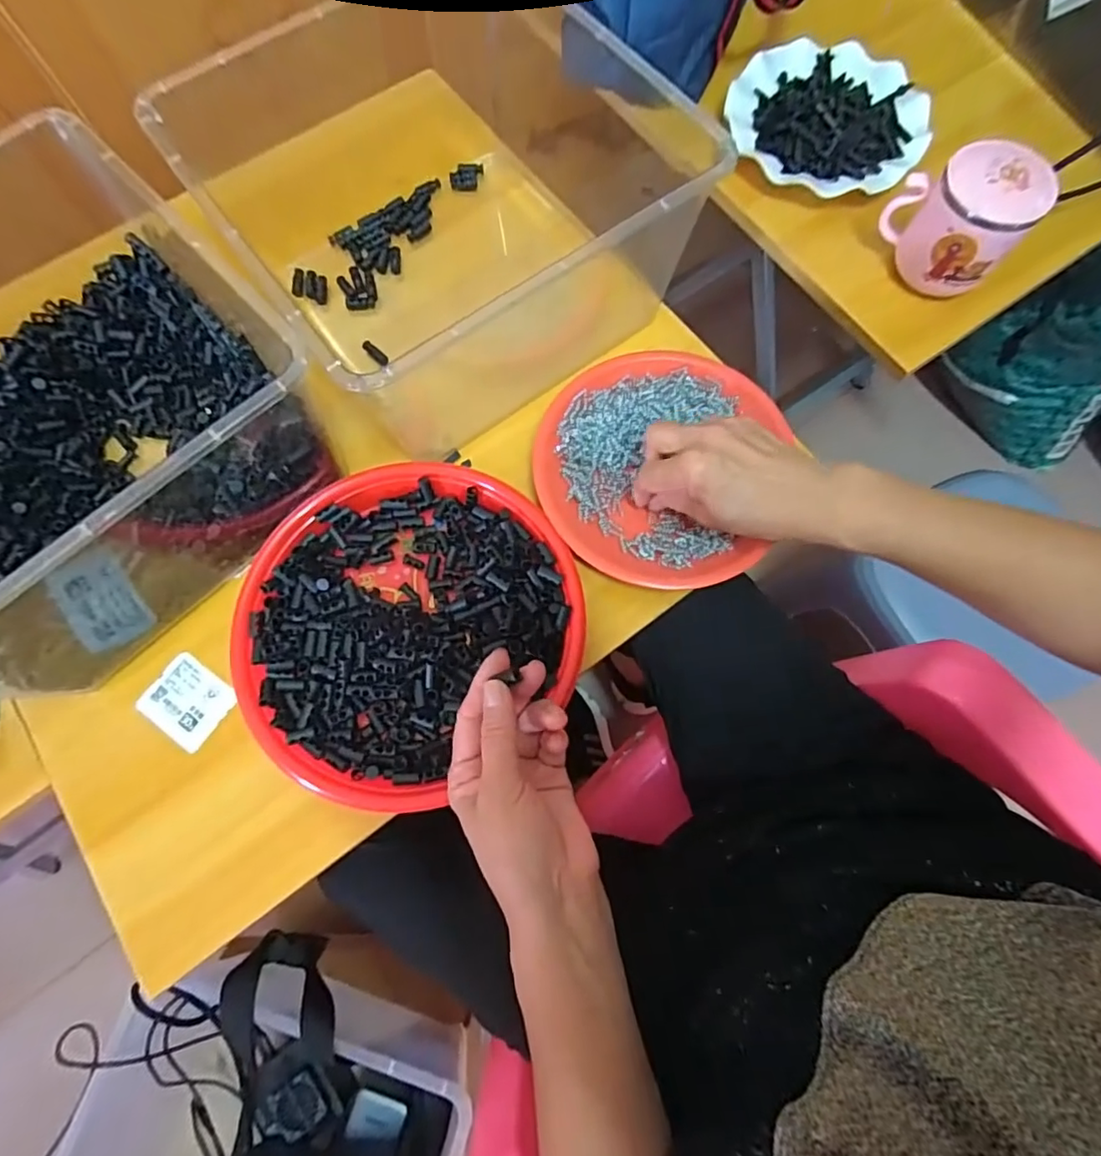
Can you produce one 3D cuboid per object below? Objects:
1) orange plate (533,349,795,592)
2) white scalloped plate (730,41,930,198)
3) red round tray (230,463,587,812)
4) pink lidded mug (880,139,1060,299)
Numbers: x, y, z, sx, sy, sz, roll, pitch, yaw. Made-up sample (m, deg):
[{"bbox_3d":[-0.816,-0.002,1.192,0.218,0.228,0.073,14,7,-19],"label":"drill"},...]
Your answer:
[{"bbox_3d":[0.079,-0.084,0.434,0.177,0.025,0.190,0,73,0],"label":"orange plate"},{"bbox_3d":[0.258,-0.426,0.530,0.175,0.043,0.170,0,73,0],"label":"white scalloped plate"},{"bbox_3d":[-0.104,0.027,0.409,0.234,0.032,0.220,0,73,0],"label":"red round tray"},{"bbox_3d":[0.333,-0.287,0.461,0.065,0.101,0.090,-26,75,-7],"label":"pink lidded mug"}]

